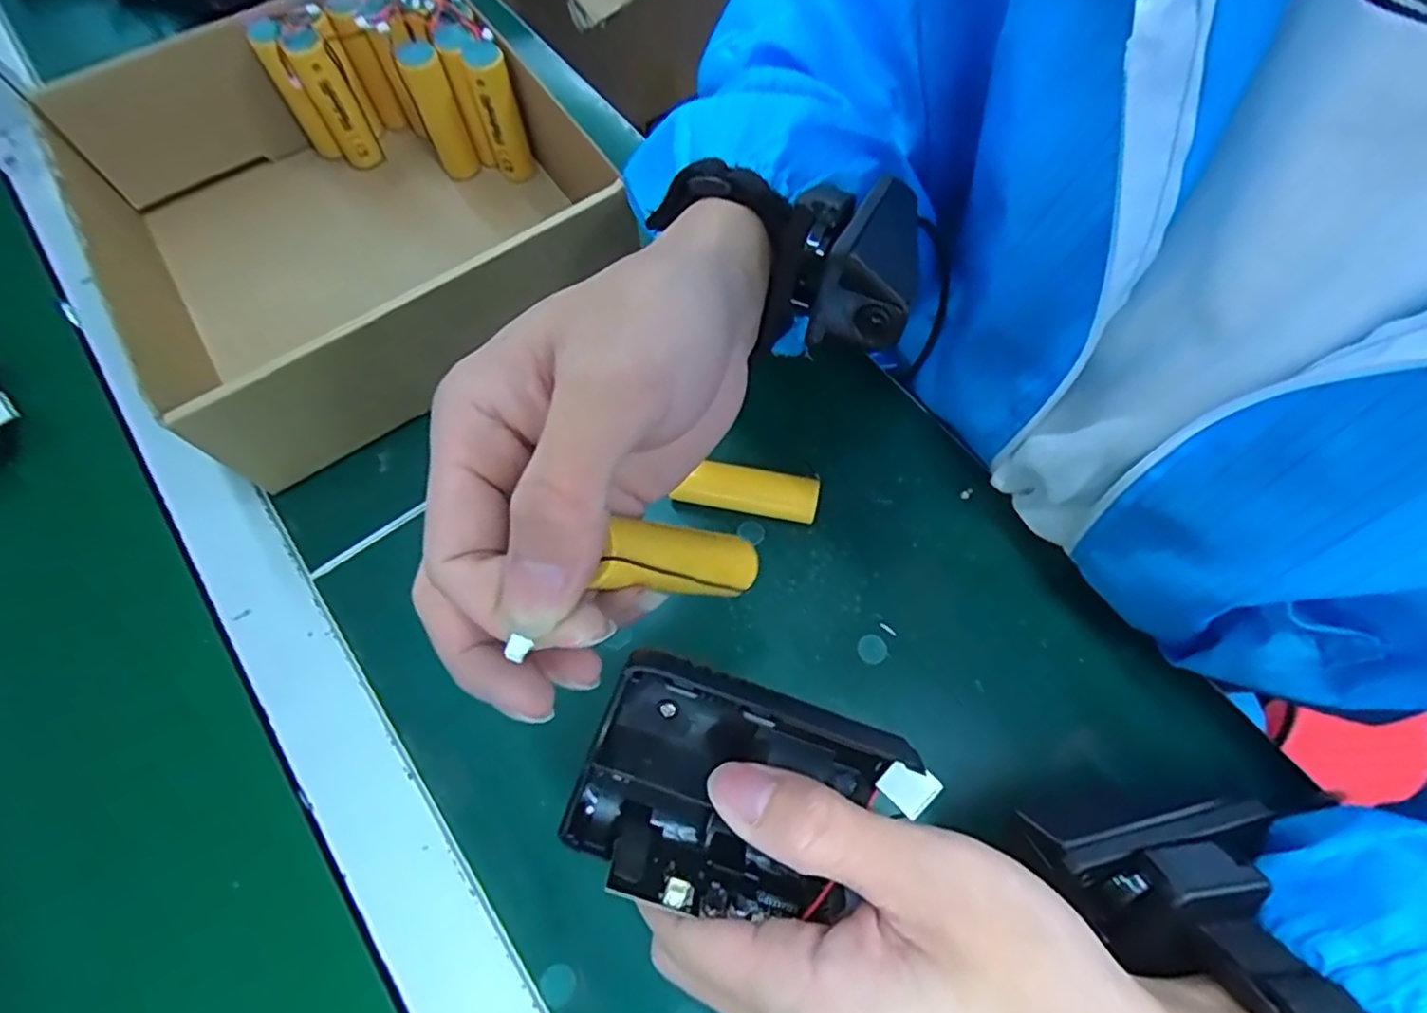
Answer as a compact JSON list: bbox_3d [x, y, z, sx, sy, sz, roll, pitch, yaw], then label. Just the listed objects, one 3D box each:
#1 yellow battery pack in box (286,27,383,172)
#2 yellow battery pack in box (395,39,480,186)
[{"bbox_3d":[-0.222,-0.236,0.395,0.020,0.078,0.020,-30,69,-11],"label":"yellow battery pack in box"},{"bbox_3d":[-0.159,-0.230,0.390,0.023,0.073,0.023,-19,68,-7],"label":"yellow battery pack in box"}]

